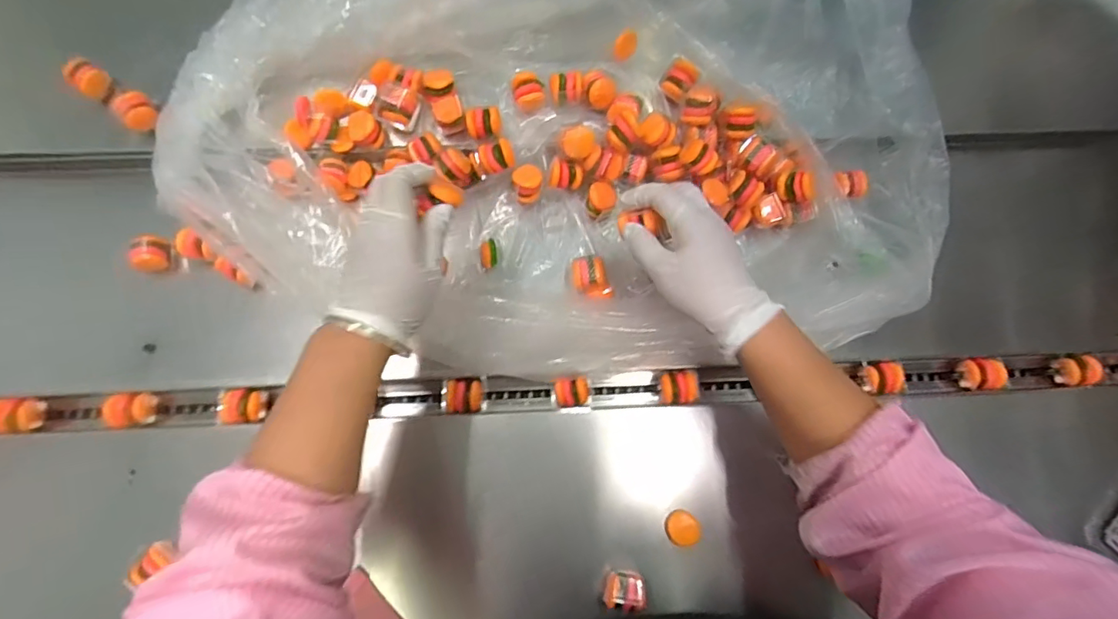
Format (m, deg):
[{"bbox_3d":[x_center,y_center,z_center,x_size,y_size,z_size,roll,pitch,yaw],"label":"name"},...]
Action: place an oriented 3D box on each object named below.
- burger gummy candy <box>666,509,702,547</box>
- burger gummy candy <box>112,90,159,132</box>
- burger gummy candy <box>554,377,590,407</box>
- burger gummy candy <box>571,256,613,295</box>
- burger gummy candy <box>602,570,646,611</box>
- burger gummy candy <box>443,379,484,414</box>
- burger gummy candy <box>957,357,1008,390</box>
[{"bbox_3d":[0.111,0.197,0.472,0.028,0.019,0.029,-22,78,-5],"label":"burger gummy candy"},{"bbox_3d":[-0.406,-0.191,0.503,0.025,0.028,0.026,0,77,0],"label":"burger gummy candy"},{"bbox_3d":[0.013,0.080,0.506,0.033,0.020,0.027,-12,77,-3],"label":"burger gummy candy"},{"bbox_3d":[0.030,-0.032,0.509,0.031,0.024,0.038,-16,77,-4],"label":"burger gummy candy"},{"bbox_3d":[0.057,0.242,0.450,0.034,0.023,0.029,9,77,2],"label":"burger gummy candy"},{"bbox_3d":[-0.090,0.085,0.508,0.036,0.039,0.031,-3,77,-1],"label":"burger gummy candy"},{"bbox_3d":[0.427,0.066,0.532,0.038,0.031,0.032,-9,77,-2],"label":"burger gummy candy"}]

